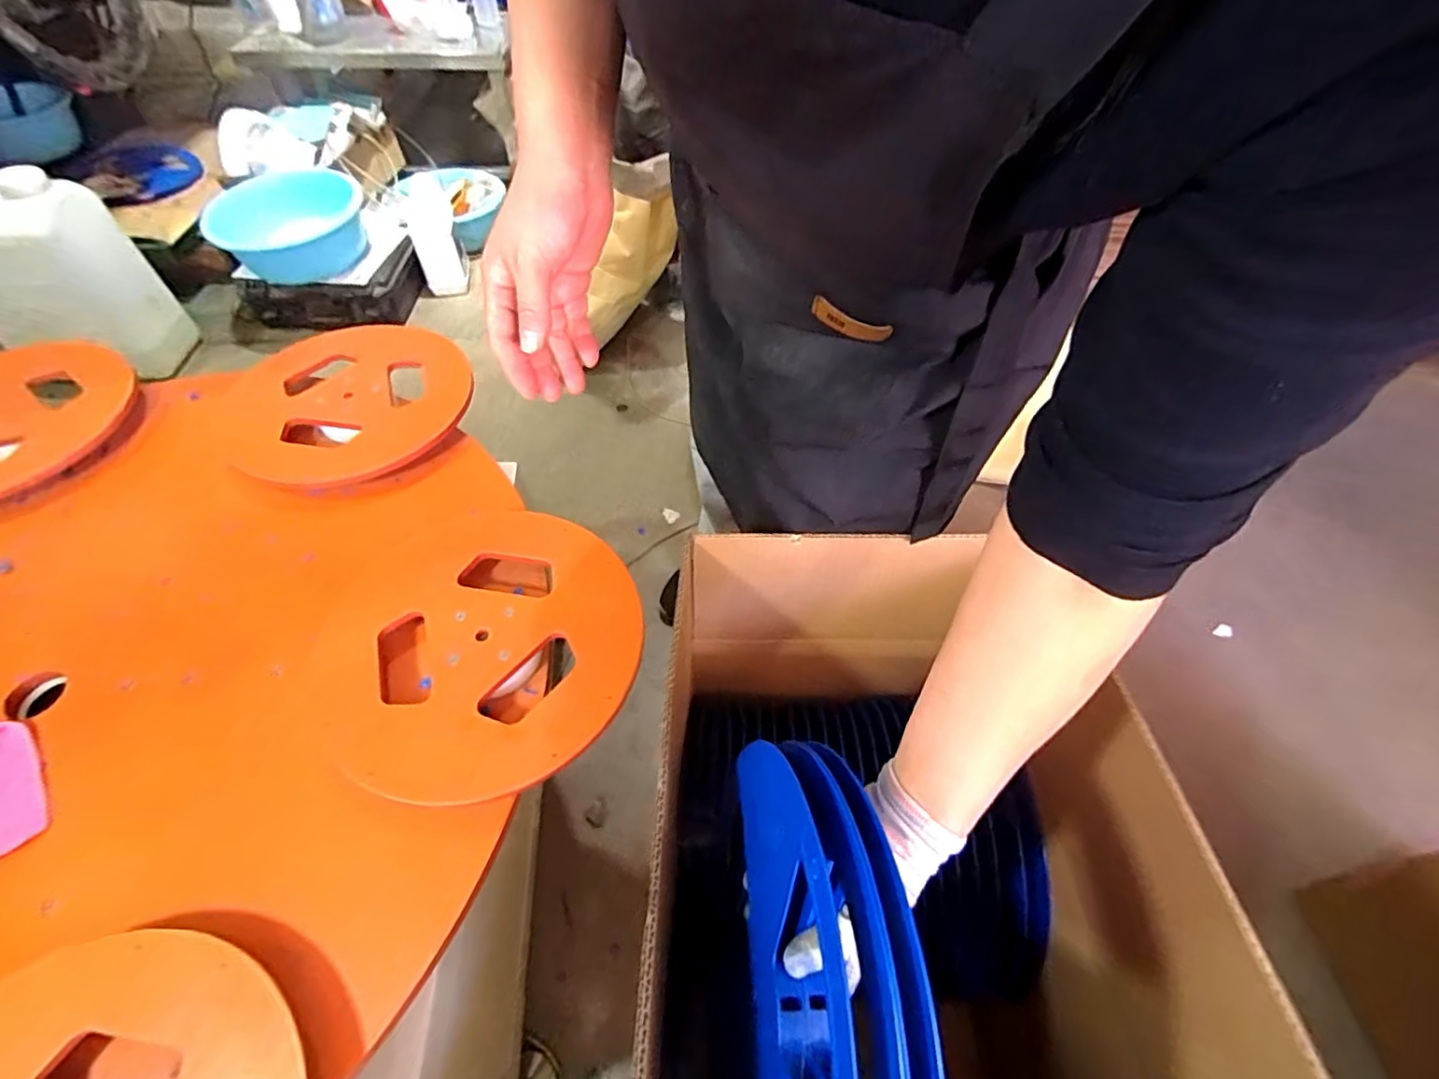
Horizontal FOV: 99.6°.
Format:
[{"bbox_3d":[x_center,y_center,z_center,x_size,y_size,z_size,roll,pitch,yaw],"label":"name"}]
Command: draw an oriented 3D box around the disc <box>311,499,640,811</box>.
[{"bbox_3d":[-0.216,0.085,0.542,0.295,0.022,0.265,34,59,23],"label":"disc"}]

